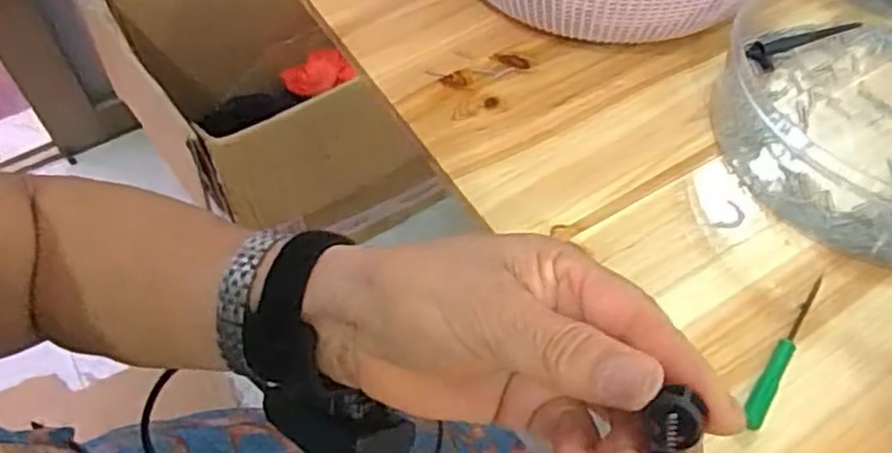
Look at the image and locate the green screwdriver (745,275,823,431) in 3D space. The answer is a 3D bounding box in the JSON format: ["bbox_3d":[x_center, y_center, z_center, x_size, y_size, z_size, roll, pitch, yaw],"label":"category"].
[{"bbox_3d":[0.162,0.057,0.349,0.008,0.006,0.096,29,60,19],"label":"green screwdriver"}]

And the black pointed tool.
[{"bbox_3d":[0.228,-0.120,0.468,0.086,0.013,0.020,-27,59,-18],"label":"black pointed tool"}]

